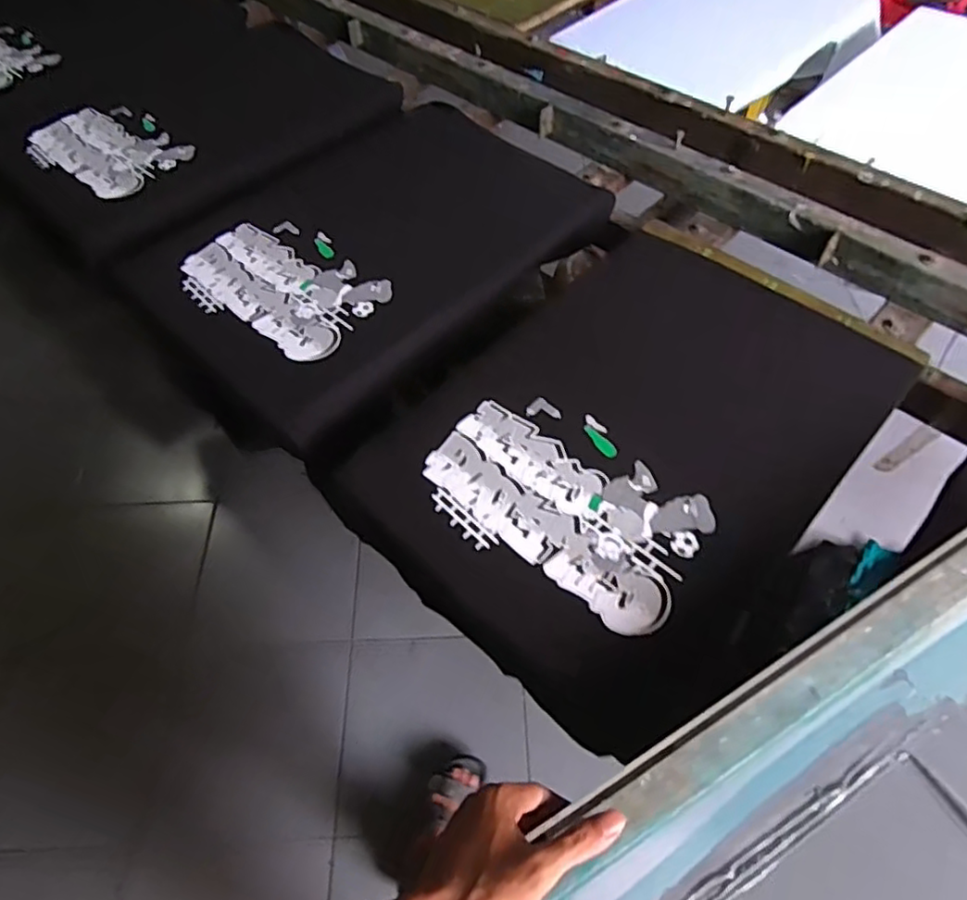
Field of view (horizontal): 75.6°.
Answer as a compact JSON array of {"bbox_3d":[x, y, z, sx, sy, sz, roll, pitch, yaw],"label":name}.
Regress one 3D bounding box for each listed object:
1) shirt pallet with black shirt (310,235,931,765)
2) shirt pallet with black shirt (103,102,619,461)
[{"bbox_3d":[0.161,-0.035,0.726,0.458,0.073,0.588,37,62,24],"label":"shirt pallet with black shirt"},{"bbox_3d":[-0.152,-0.309,0.925,0.446,0.066,0.665,36,62,24],"label":"shirt pallet with black shirt"}]

